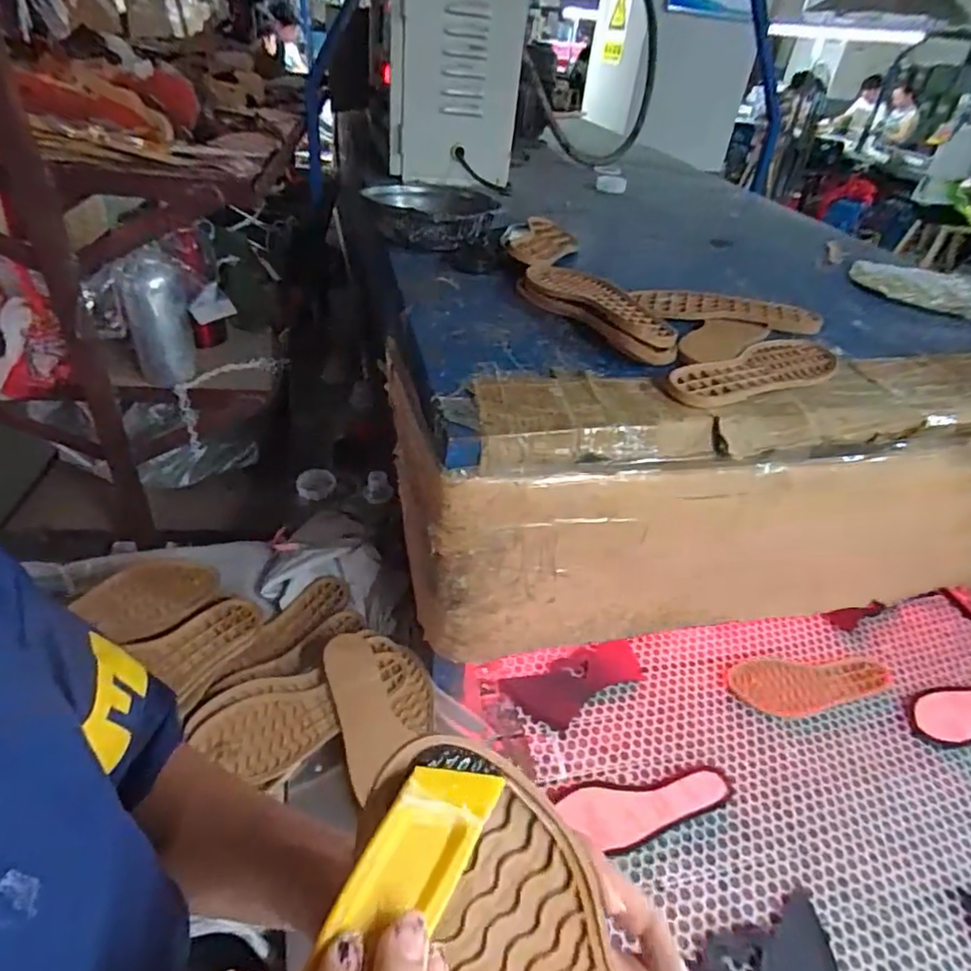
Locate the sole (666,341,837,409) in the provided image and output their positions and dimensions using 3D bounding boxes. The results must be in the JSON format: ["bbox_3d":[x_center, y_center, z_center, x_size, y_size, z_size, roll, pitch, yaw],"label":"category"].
[{"bbox_3d":[0.311,-0.128,0.664,0.276,0.019,0.086,-23,48,-32],"label":"sole"}]

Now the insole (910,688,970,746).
[{"bbox_3d":[0.710,0.318,0.861,0.233,0.012,0.077,-8,41,-18],"label":"insole"}]

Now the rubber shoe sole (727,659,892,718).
[{"bbox_3d":[0.479,0.293,0.869,0.244,0.015,0.092,4,39,-4],"label":"rubber shoe sole"}]

